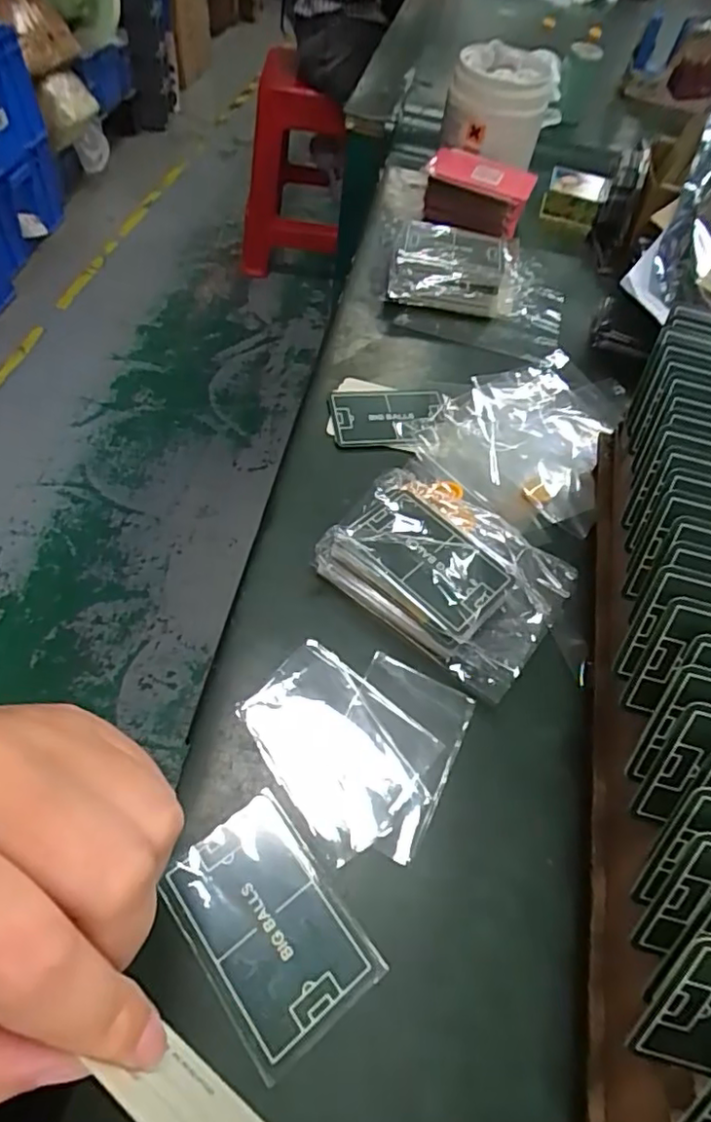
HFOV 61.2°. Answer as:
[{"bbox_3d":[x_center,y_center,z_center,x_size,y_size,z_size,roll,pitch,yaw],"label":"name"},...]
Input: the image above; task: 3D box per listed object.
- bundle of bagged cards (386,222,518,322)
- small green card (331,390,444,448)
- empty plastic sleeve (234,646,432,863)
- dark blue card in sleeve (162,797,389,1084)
[{"bbox_3d":[0.080,-0.244,0.504,0.106,0.040,0.086,6,56,-5],"label":"bundle of bagged cards"},{"bbox_3d":[0.022,-0.102,0.419,0.075,0.005,0.051,-3,56,-6],"label":"small green card"},{"bbox_3d":[-0.014,0.090,0.290,0.056,0.004,0.093,-28,68,-23],"label":"empty plastic sleeve"},{"bbox_3d":[-0.036,0.148,0.247,0.058,0.004,0.086,-28,65,-30],"label":"dark blue card in sleeve"}]

